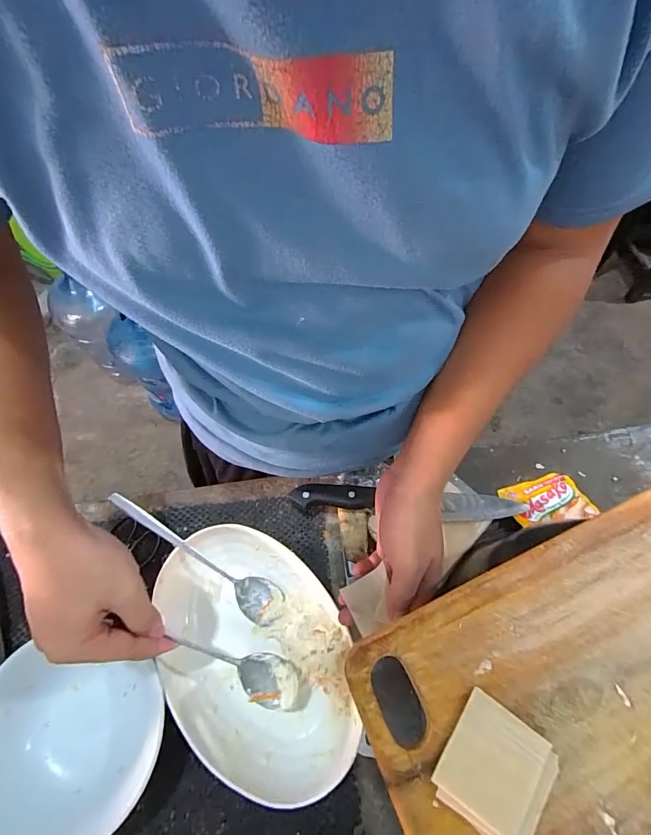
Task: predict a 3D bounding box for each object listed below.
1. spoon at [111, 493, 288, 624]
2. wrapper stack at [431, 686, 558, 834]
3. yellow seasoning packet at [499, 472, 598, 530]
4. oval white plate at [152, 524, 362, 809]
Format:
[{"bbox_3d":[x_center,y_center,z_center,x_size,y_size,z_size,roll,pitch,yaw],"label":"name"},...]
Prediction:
[{"bbox_3d":[-0.126,0.137,0.393,0.195,0.025,0.037,39,68,-7],"label":"spoon"},{"bbox_3d":[0.099,0.203,0.226,0.057,0.009,0.059,33,68,15],"label":"wrapper stack"},{"bbox_3d":[0.249,0.094,0.446,0.083,0.010,0.060,-16,48,0],"label":"yellow seasoning packet"},{"bbox_3d":[-0.066,0.217,0.373,0.154,0.052,0.226,-40,70,-17],"label":"oval white plate"}]

